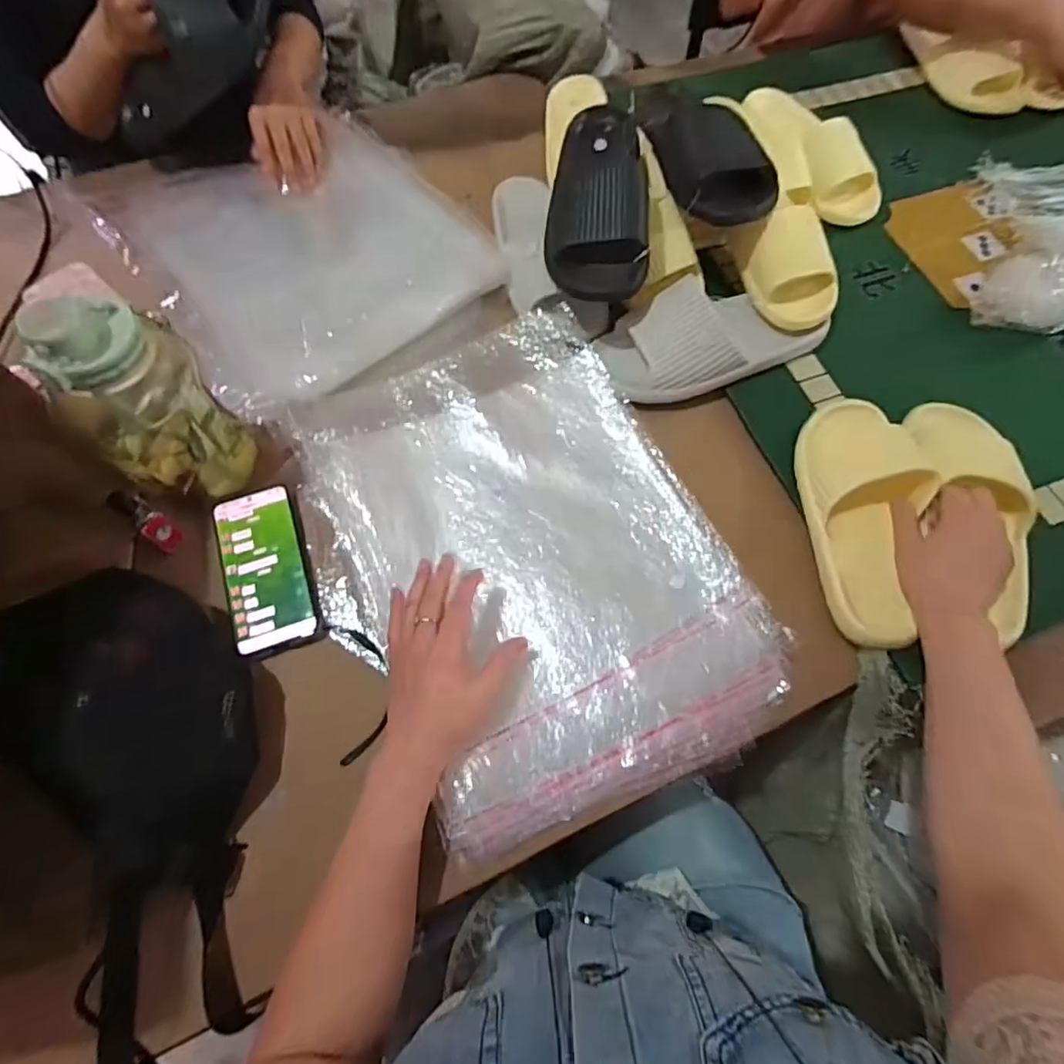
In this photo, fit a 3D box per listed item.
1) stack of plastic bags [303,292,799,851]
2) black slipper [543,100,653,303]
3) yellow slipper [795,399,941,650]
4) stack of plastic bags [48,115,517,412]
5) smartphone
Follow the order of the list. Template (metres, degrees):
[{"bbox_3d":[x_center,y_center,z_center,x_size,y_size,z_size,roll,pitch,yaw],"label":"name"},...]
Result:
[{"bbox_3d":[-0.009,0.019,0.545,0.351,0.029,0.456,-24,71,-10],"label":"stack of plastic bags"},{"bbox_3d":[0.079,-0.378,0.623,0.110,0.070,0.250,7,68,3],"label":"black slipper"},{"bbox_3d":[0.319,-0.027,0.547,0.099,0.058,0.264,8,67,2],"label":"yellow slipper"},{"bbox_3d":[-0.273,-0.350,0.666,0.343,0.038,0.444,-36,73,-14],"label":"stack of plastic bags"},{"bbox_3d":[-0.252,0.032,0.543,0.075,0.011,0.161,-20,70,-8],"label":"smartphone"}]

